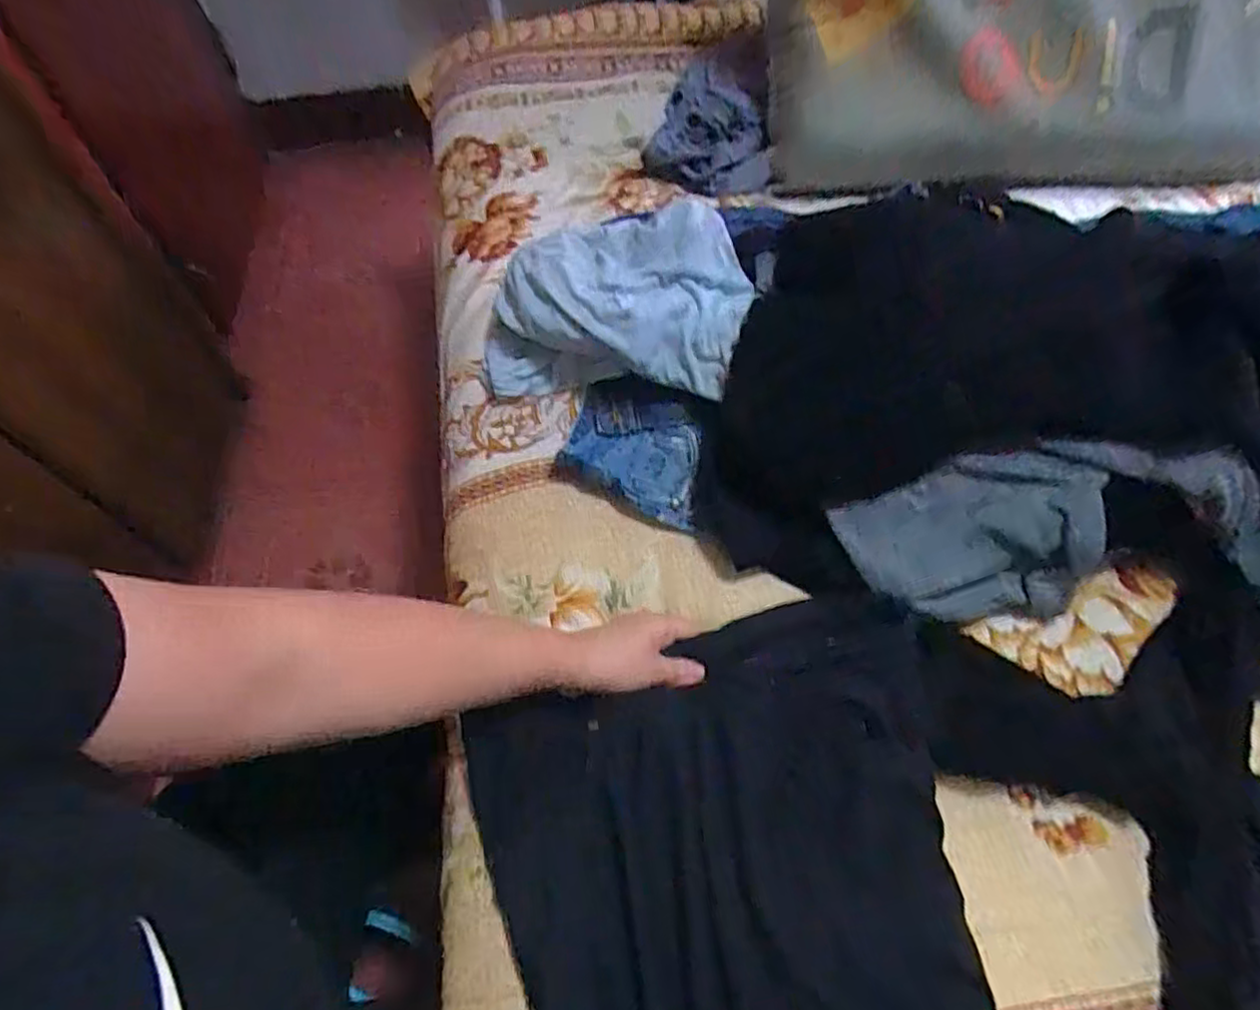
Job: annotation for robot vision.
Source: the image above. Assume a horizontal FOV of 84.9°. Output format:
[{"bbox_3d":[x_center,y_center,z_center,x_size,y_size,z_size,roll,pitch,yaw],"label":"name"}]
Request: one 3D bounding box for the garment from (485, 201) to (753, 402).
[{"bbox_3d":[-0.017,-0.178,0.636,0.241,0.129,0.141,9,59,7],"label":"garment"}]

